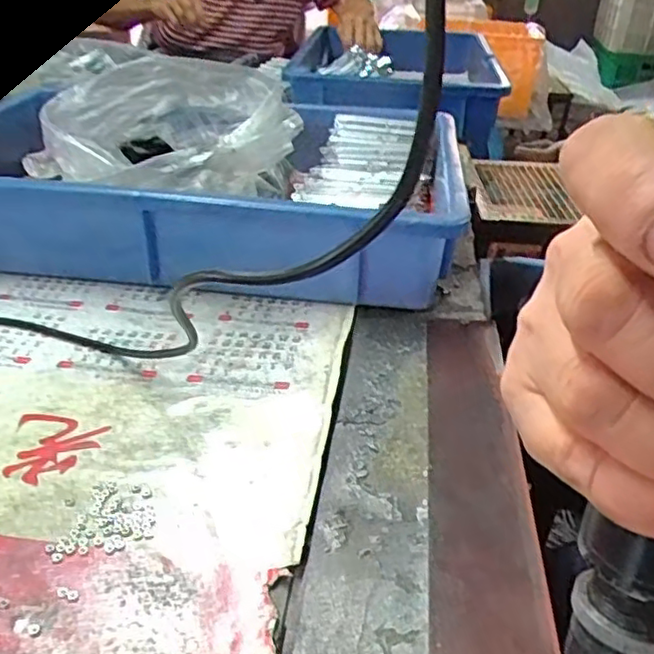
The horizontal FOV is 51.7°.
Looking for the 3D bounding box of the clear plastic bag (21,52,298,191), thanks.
[{"bbox_3d":[-0.127,-0.167,0.563,0.187,0.083,0.175,12,33,17],"label":"clear plastic bag"}]

